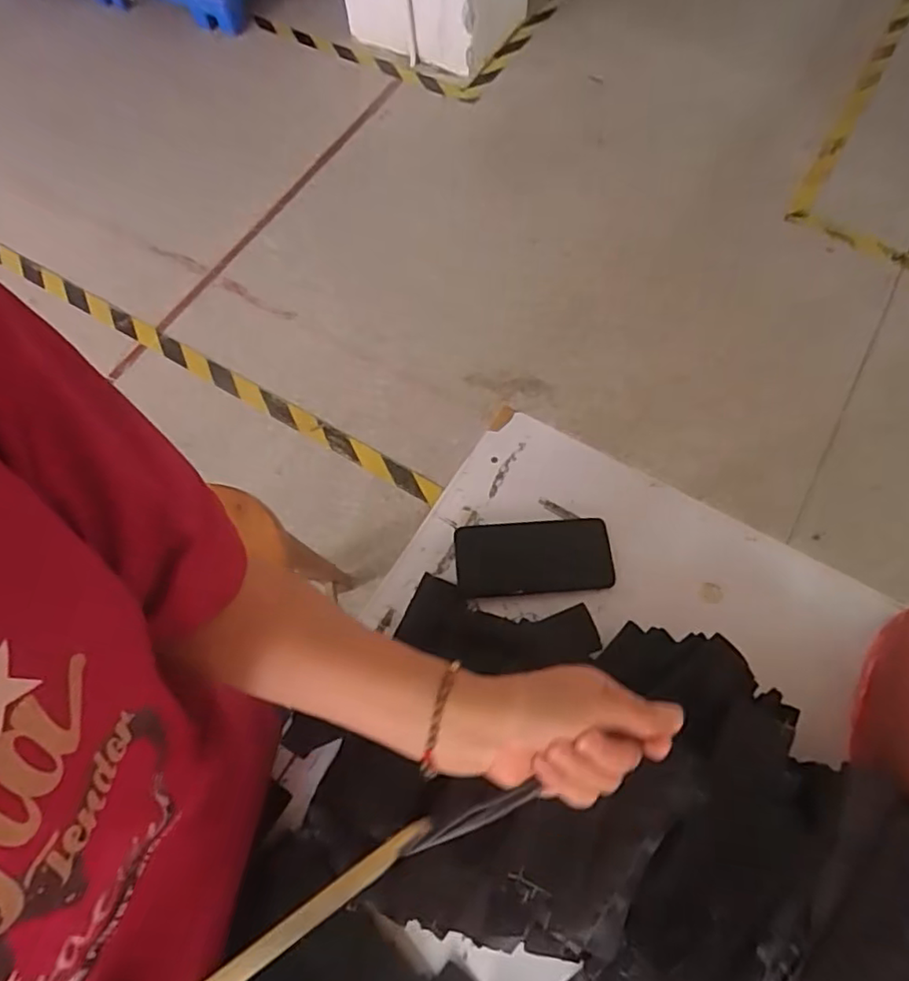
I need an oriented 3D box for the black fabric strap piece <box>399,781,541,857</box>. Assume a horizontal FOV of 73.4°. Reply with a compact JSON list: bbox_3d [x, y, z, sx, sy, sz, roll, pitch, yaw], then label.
[{"bbox_3d":[0.009,0.201,0.373,0.089,0.006,0.011,-21,67,-8],"label":"black fabric strap piece"}]

